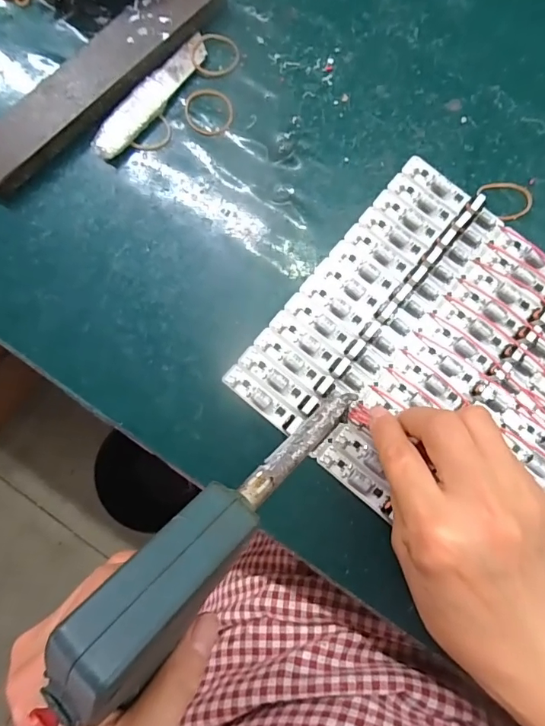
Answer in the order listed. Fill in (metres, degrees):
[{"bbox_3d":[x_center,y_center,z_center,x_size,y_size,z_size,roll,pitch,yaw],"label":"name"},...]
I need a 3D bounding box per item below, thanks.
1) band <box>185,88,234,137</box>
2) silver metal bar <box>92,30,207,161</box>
[{"bbox_3d":[-0.042,-0.167,0.306,0.031,0.004,0.033,0,83,0],"label":"band"},{"bbox_3d":[-0.079,-0.174,0.302,0.020,0.011,0.103,37,84,5],"label":"silver metal bar"}]

